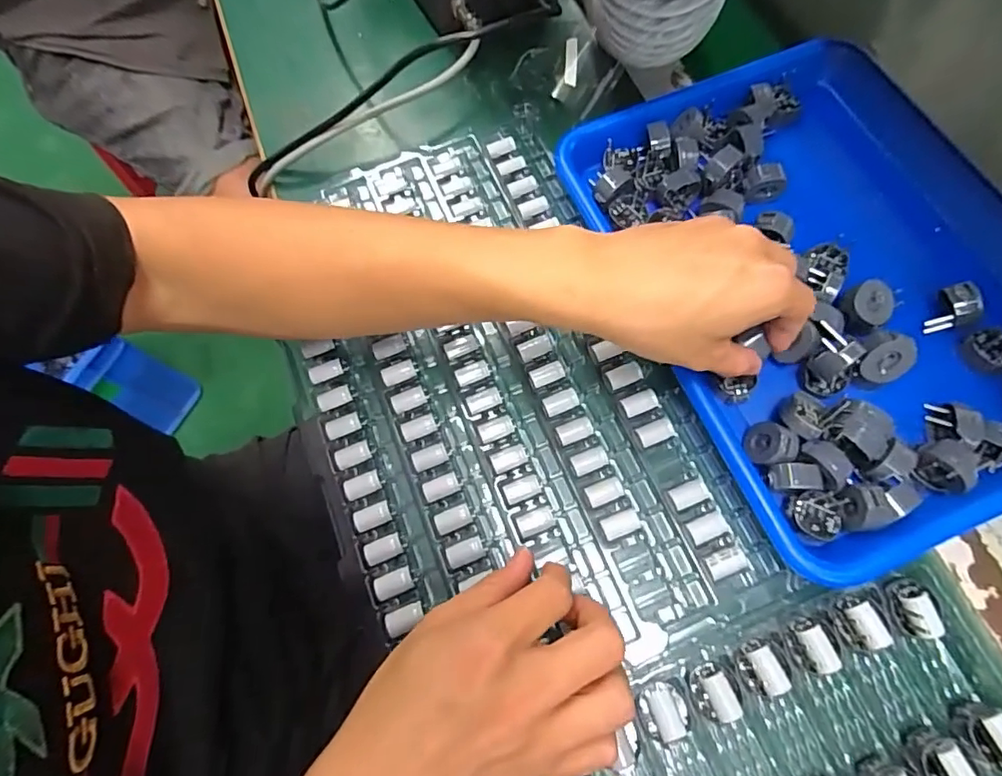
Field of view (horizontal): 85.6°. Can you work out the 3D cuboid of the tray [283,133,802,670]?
[{"bbox_3d":[-0.013,-0.006,0.340,0.215,0.019,0.356,-22,72,-5],"label":"tray"}]

